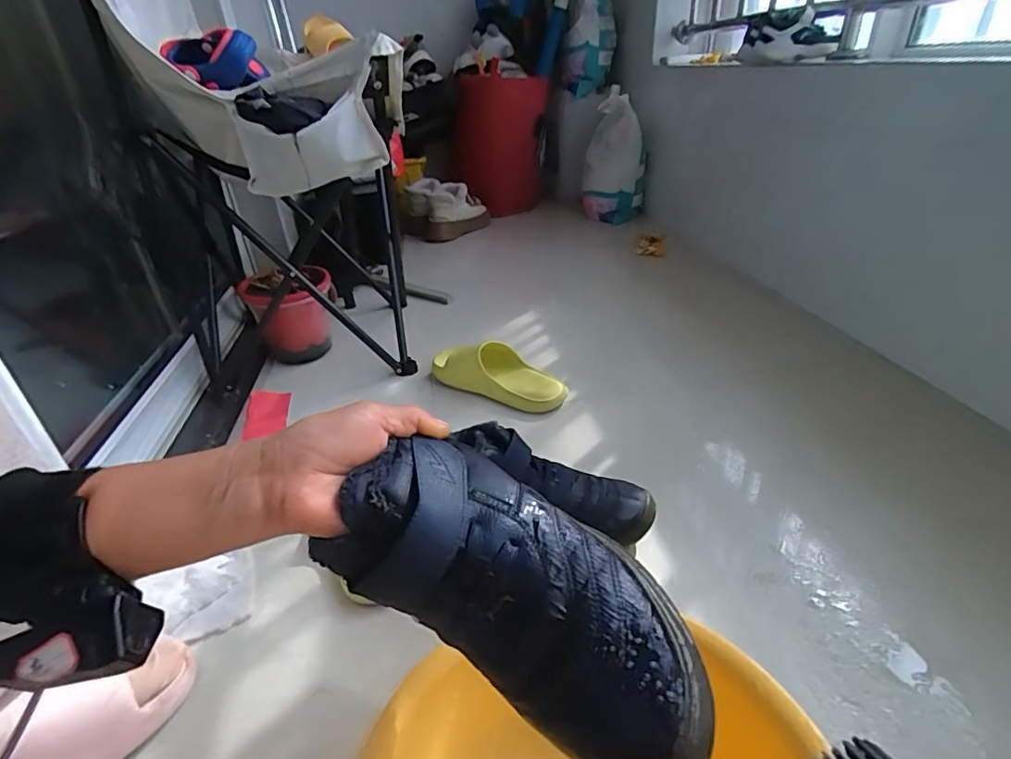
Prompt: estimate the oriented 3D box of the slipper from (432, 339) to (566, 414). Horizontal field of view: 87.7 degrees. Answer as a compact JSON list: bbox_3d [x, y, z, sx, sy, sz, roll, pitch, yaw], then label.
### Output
[{"bbox_3d":[-0.013,-0.013,0.909,0.254,0.062,0.108,11,35,22],"label":"slipper"}]

